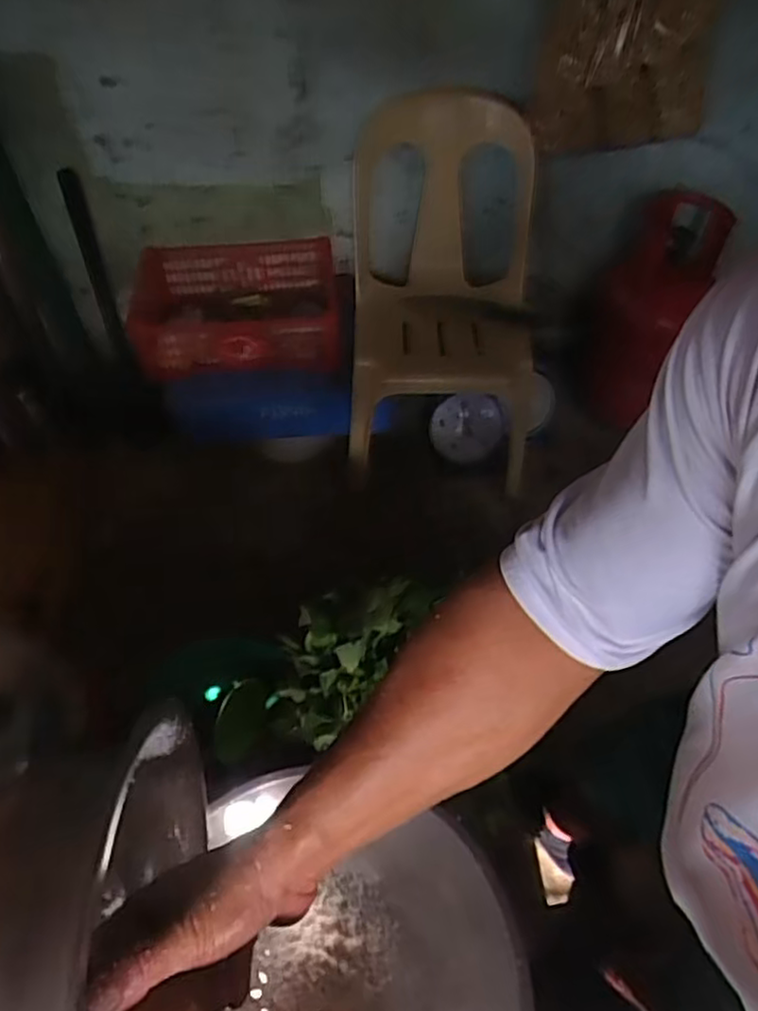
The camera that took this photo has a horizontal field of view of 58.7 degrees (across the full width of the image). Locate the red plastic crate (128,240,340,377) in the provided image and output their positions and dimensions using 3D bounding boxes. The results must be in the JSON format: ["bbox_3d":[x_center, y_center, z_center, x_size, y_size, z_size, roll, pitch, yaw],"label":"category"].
[{"bbox_3d":[-0.331,-0.437,1.511,0.473,0.209,0.291,-5,52,-3],"label":"red plastic crate"}]

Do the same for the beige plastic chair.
[{"bbox_3d":[0.135,-0.410,1.415,0.384,0.682,0.368,2,52,3],"label":"beige plastic chair"}]

